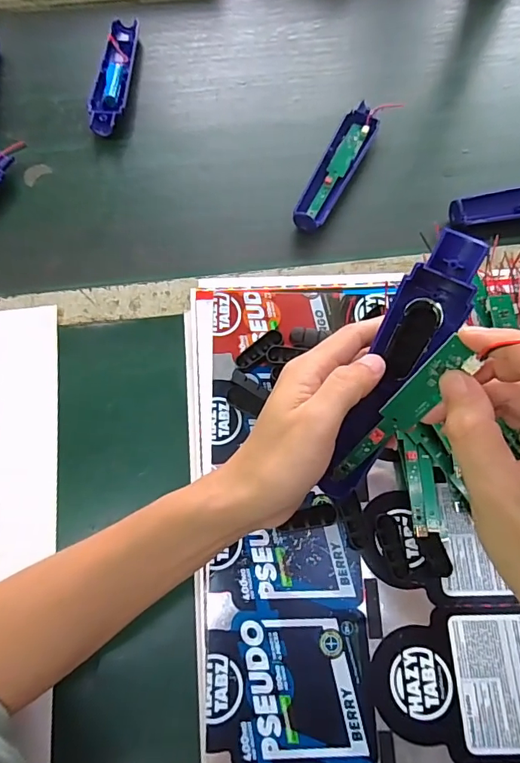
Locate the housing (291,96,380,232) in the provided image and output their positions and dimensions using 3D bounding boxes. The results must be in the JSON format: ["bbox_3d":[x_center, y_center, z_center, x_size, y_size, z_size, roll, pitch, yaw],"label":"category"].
[{"bbox_3d":[0.080,-0.220,0.485,0.037,0.024,0.163,26,73,7],"label":"housing"}]

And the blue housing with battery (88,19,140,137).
[{"bbox_3d":[-0.163,-0.343,0.520,0.035,0.017,0.166,5,71,0],"label":"blue housing with battery"}]

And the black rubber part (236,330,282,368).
[{"bbox_3d":[-0.001,-0.029,0.399,0.045,0.005,0.014,-36,76,-12],"label":"black rubber part"}]

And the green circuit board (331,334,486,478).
[{"bbox_3d":[0.074,0.026,0.266,0.018,0.132,0.006,40,49,11],"label":"green circuit board"}]

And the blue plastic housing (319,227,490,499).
[{"bbox_3d":[0.078,0.002,0.277,0.036,0.031,0.179,23,111,6],"label":"blue plastic housing"}]

